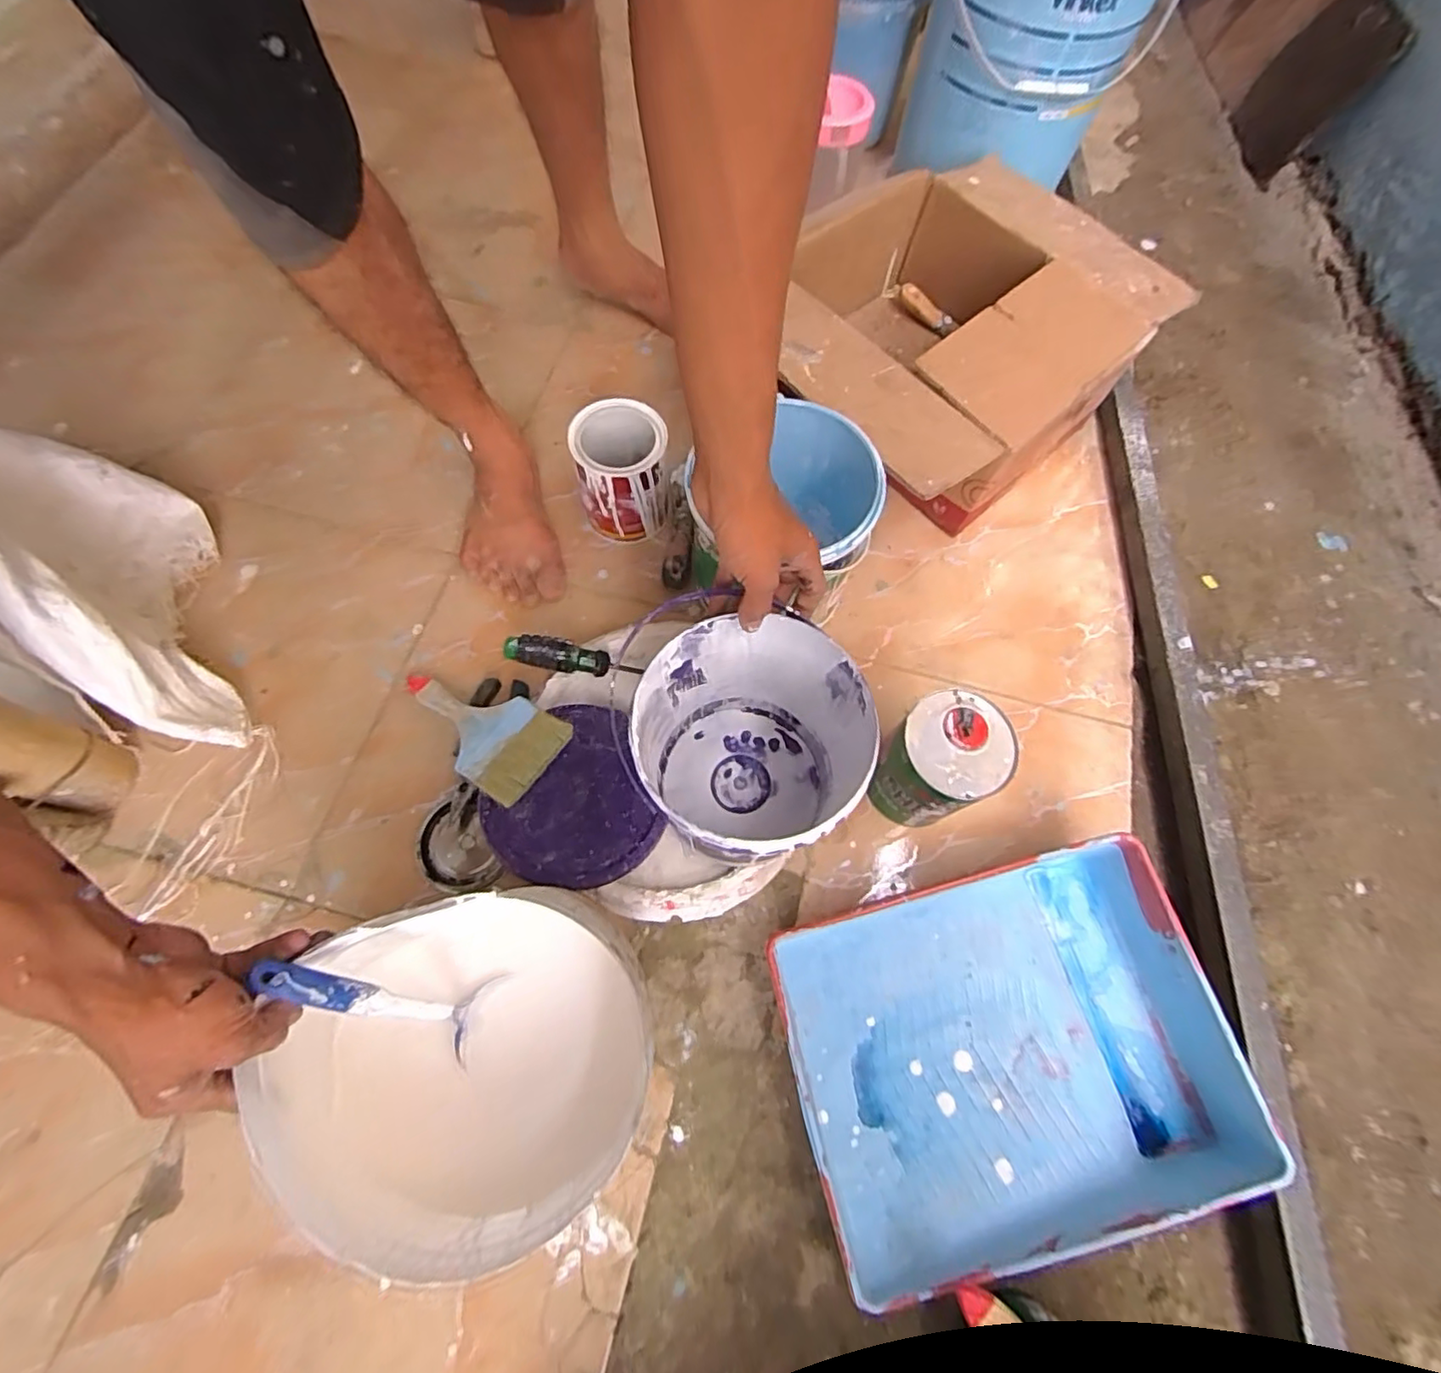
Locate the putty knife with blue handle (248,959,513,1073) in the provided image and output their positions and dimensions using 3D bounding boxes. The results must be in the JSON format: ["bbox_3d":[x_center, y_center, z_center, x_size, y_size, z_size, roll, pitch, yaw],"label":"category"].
[{"bbox_3d":[-0.238,0.227,0.460,0.022,0.184,0.065,10,64,35],"label":"putty knife with blue handle"}]

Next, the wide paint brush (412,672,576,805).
[{"bbox_3d":[-0.249,0.036,0.644,0.195,0.017,0.093,27,68,26],"label":"wide paint brush"}]

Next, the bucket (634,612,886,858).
[{"bbox_3d":[0.022,0.059,0.561,0.179,0.185,0.177,1,68,-3],"label":"bucket"}]

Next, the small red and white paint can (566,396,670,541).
[{"bbox_3d":[-0.113,-0.243,0.733,0.099,0.137,0.097,1,68,-3],"label":"small red and white paint can"}]

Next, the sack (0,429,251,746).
[{"bbox_3d":[-0.614,-0.098,0.603,0.156,0.214,0.323,-20,71,-11],"label":"sack"}]

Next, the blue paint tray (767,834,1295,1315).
[{"bbox_3d":[0.241,0.316,0.551,0.350,0.088,0.278,-13,69,-8],"label":"blue paint tray"}]

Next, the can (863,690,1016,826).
[{"bbox_3d":[0.203,0.076,0.614,0.100,0.136,0.097,1,68,-3],"label":"can"}]

